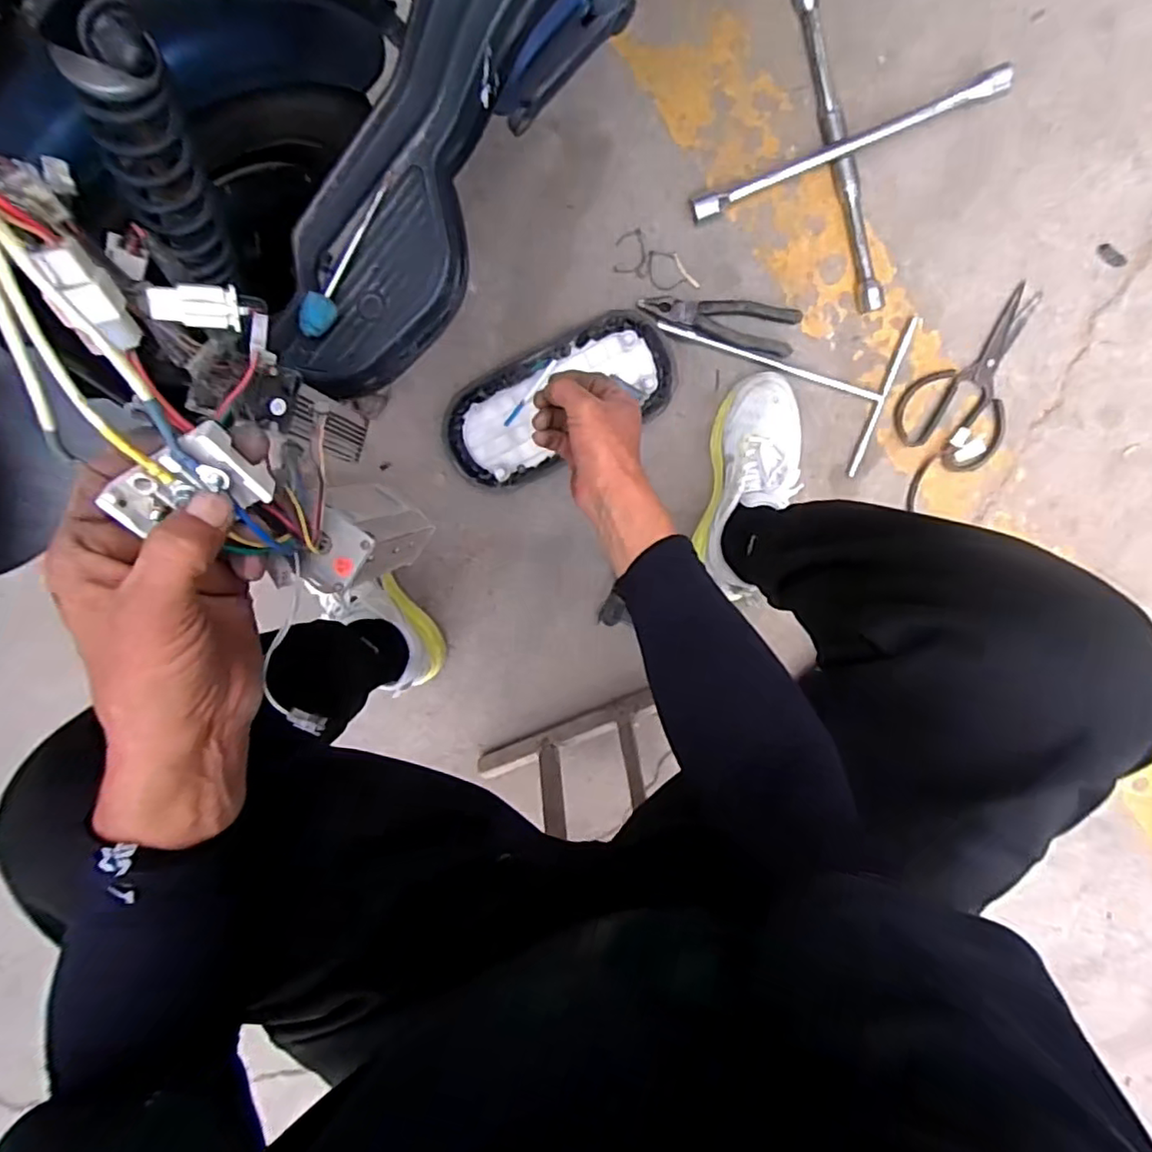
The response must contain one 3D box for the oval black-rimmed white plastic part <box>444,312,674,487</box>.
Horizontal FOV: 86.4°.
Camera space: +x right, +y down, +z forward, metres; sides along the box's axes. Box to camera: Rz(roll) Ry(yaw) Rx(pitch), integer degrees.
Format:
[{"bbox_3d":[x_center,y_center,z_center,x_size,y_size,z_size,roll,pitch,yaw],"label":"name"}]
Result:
[{"bbox_3d":[-0.021,-0.212,0.751,0.285,0.035,0.133,-25,99,3],"label":"oval black-rimmed white plastic part"}]

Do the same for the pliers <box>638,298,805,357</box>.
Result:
[{"bbox_3d":[0.172,-0.305,0.736,0.188,0.011,0.054,9,99,-2],"label":"pliers"}]

